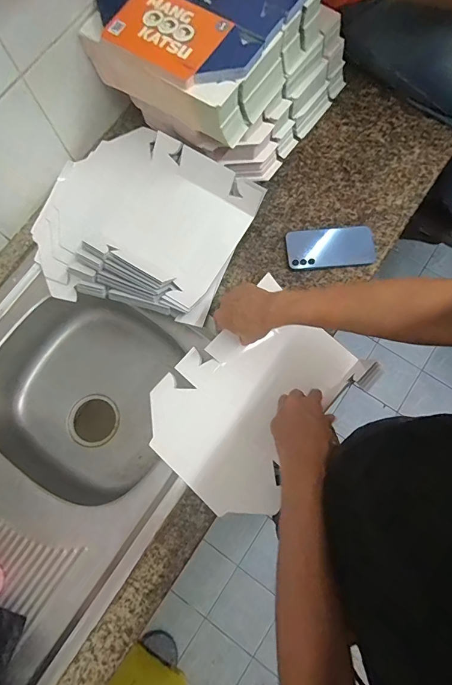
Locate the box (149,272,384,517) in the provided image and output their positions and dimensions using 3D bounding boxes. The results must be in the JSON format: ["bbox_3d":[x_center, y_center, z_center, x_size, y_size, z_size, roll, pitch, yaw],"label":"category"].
[{"bbox_3d":[0.044,0.093,0.627,0.260,0.033,0.341,41,81,10],"label":"box"}]

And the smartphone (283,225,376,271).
[{"bbox_3d":[0.196,-0.178,0.701,0.163,0.009,0.077,-7,76,0],"label":"smartphone"}]

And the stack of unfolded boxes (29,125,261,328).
[{"bbox_3d":[-0.162,-0.219,0.688,0.370,0.076,0.328,25,78,7],"label":"stack of unfolded boxes"}]

